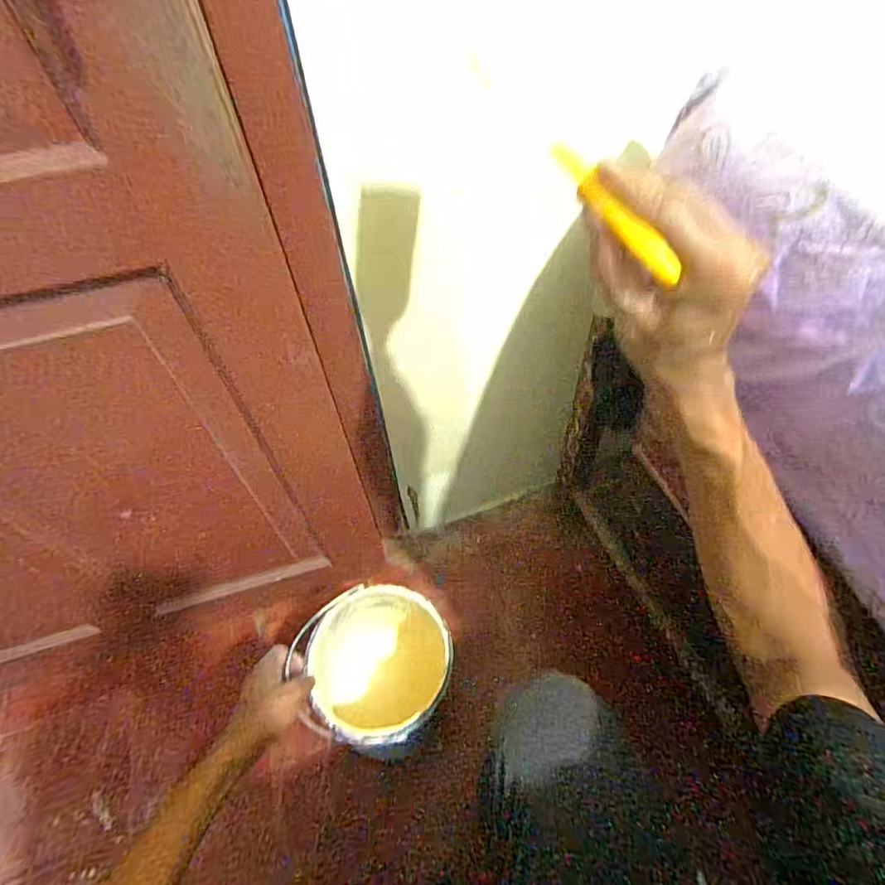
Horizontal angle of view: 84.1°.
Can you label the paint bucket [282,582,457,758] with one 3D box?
[{"bbox_3d":[-0.076,0.301,0.654,0.177,0.164,0.178,-2,51,3],"label":"paint bucket"}]

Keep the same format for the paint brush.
[{"bbox_3d":[0.091,-0.127,0.266,0.013,0.016,0.102,-25,69,-15],"label":"paint brush"}]

